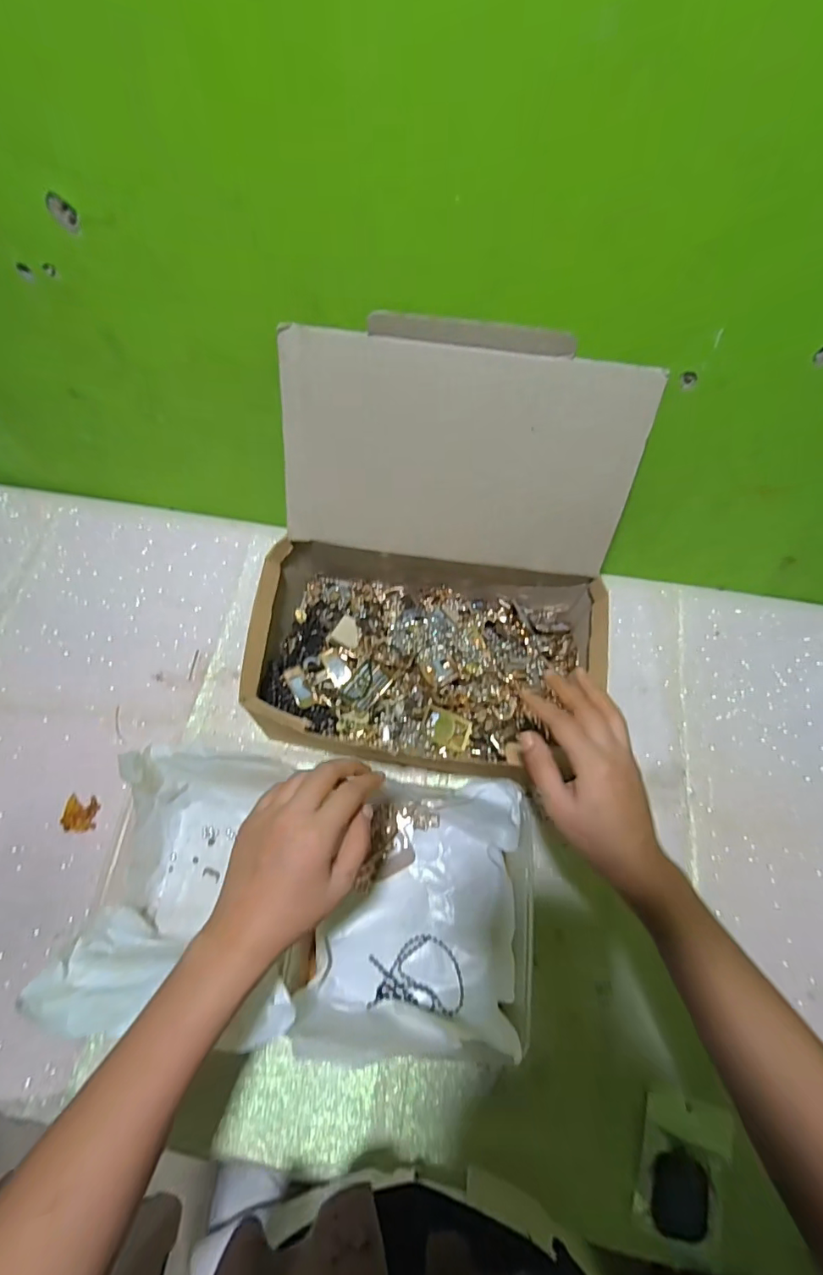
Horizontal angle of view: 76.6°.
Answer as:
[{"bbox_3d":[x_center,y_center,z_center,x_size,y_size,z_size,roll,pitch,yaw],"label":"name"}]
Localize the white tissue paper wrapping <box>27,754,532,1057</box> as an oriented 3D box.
[{"bbox_3d":[-0.090,0.221,0.455,0.375,0.133,0.199,10,65,-5],"label":"white tissue paper wrapping"}]

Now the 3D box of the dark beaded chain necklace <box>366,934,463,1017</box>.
[{"bbox_3d":[0.005,0.300,0.467,0.082,0.009,0.057,4,65,2],"label":"dark beaded chain necklace"}]

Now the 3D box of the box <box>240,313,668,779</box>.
[{"bbox_3d":[0.020,-0.054,0.468,0.323,0.270,0.287,11,66,5],"label":"box"}]

